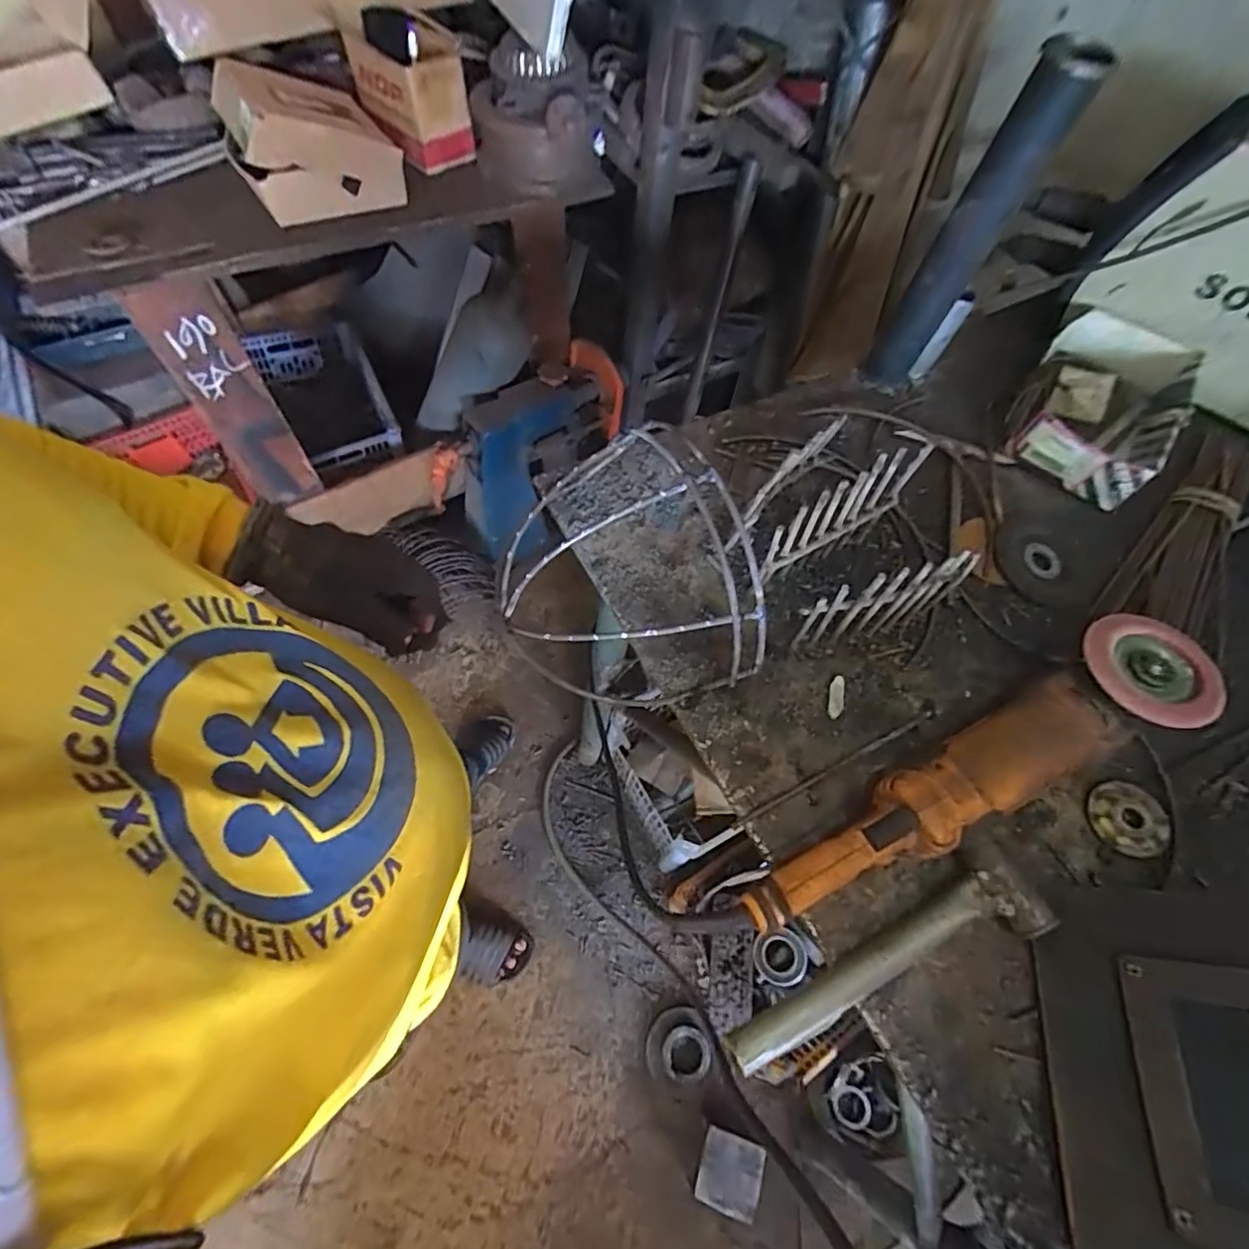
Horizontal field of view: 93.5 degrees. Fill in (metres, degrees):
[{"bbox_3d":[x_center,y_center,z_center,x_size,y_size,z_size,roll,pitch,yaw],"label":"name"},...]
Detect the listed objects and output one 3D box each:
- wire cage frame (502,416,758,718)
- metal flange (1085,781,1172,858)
[{"bbox_3d":[-0.007,-0.038,0.455,0.172,0.131,0.209,-24,64,-17],"label":"wire cage frame"},{"bbox_3d":[0.402,0.154,0.466,0.058,0.011,0.056,2,60,-3],"label":"metal flange"}]

